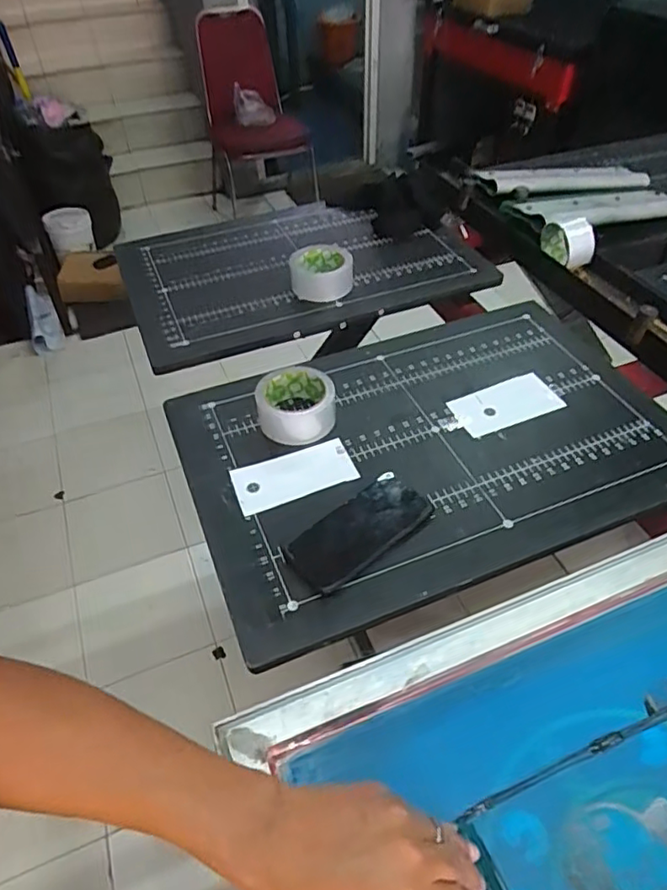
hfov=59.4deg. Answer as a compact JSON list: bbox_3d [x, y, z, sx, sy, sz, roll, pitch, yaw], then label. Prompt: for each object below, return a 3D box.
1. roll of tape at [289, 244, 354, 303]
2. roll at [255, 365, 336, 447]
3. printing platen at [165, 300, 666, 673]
[{"bbox_3d":[-0.019,-0.281,0.967,0.094,0.065,0.091,0,46,0],"label":"roll of tape"},{"bbox_3d":[-0.049,-0.056,0.742,0.094,0.046,0.092,0,46,0],"label":"roll"},{"bbox_3d":[0.126,-0.013,0.732,0.595,0.015,0.396,-17,48,-16],"label":"printing platen"}]

